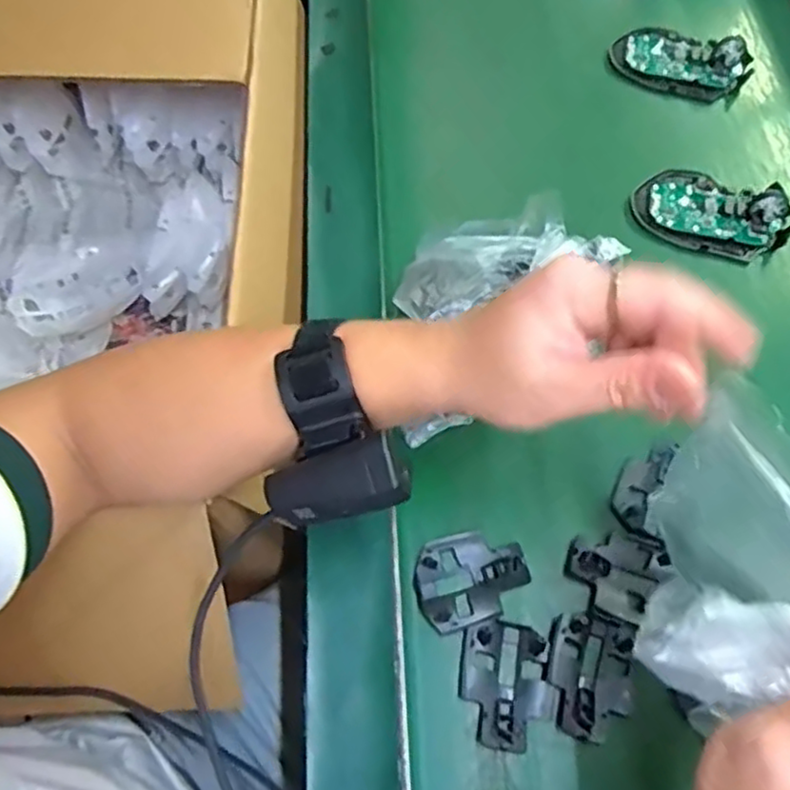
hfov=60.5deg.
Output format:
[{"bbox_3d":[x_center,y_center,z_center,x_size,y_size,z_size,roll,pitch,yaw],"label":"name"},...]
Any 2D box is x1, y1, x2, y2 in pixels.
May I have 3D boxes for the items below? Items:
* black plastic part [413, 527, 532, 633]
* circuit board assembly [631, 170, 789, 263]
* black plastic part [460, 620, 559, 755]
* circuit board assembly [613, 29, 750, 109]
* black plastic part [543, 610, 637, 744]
[{"bbox_3d":[0.045,0.109,0.405,0.066,0.011,0.052,-16,67,-10],"label":"black plastic part"},{"bbox_3d":[0.243,-0.142,0.515,0.114,0.024,0.066,16,66,5],"label":"circuit board assembly"},{"bbox_3d":[0.064,0.164,0.382,0.053,0.010,0.065,7,65,0],"label":"black plastic part"},{"bbox_3d":[0.245,-0.287,0.581,0.113,0.027,0.054,21,66,7],"label":"circuit board assembly"},{"bbox_3d":[0.110,0.160,0.385,0.049,0.012,0.065,11,65,2],"label":"black plastic part"}]

